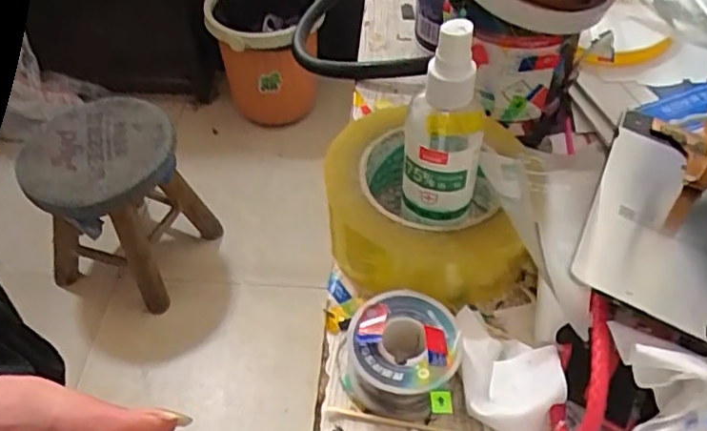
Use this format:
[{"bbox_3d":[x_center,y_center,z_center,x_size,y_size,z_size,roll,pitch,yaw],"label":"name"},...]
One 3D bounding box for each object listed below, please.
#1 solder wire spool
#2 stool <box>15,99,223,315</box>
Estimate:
[{"bbox_3d":[0.022,0.066,0.302,0.054,0.031,0.051,-1,49,1],"label":"solder wire spool"},{"bbox_3d":[-0.423,-0.033,1.137,0.247,0.272,0.258,16,51,14],"label":"stool"}]

